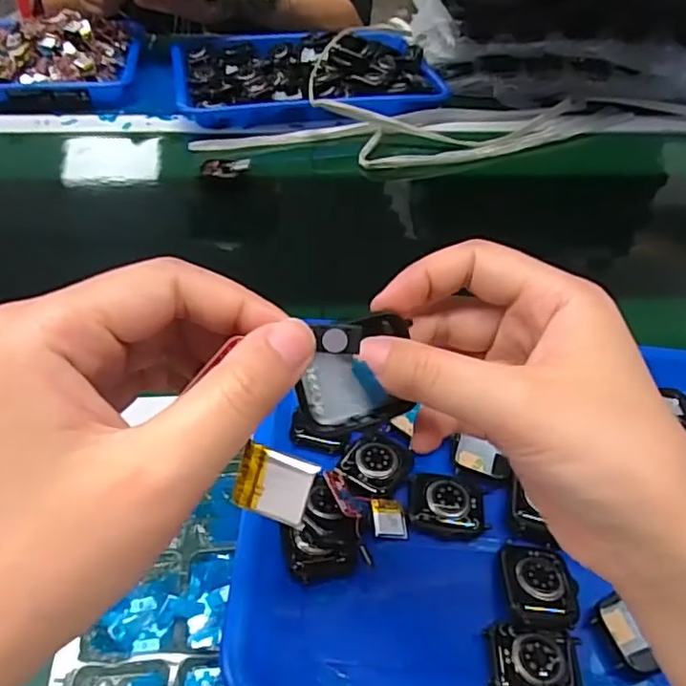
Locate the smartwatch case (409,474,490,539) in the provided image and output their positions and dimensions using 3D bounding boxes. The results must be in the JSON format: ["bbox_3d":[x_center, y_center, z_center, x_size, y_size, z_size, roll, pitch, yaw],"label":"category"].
[{"bbox_3d":[0.058,0.090,0.332,0.040,0.010,0.031,6,45,3],"label":"smartwatch case"}]

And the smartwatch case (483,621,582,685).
[{"bbox_3d":[0.091,0.152,0.284,0.044,0.013,0.033,4,45,1],"label":"smartwatch case"}]

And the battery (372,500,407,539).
[{"bbox_3d":[0.025,0.094,0.327,0.018,0.005,0.021,-2,45,-5],"label":"battery"}]

